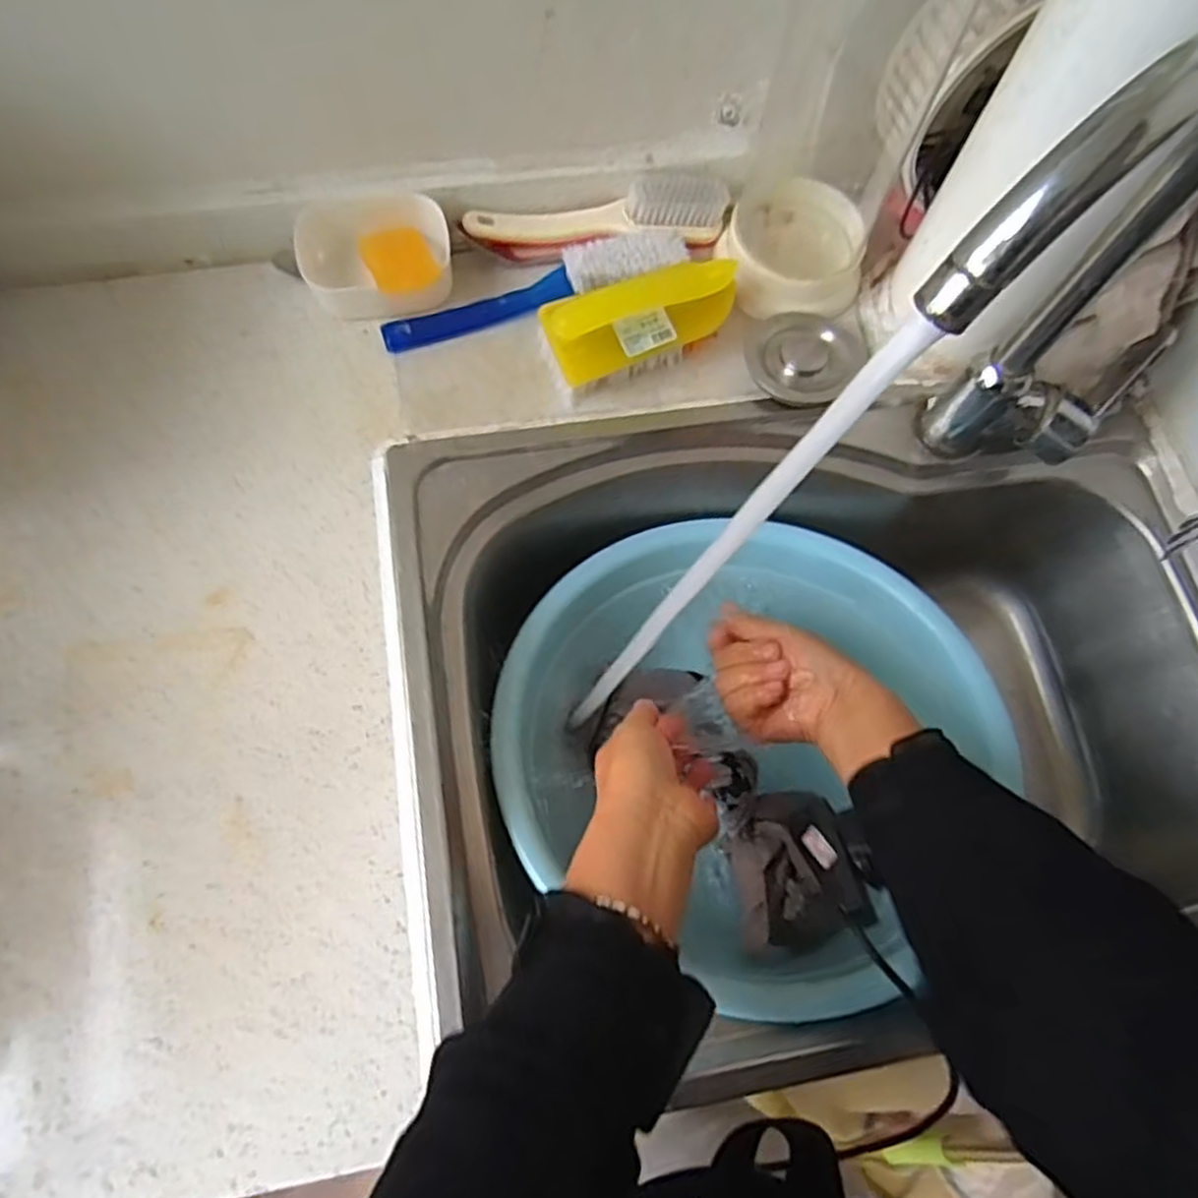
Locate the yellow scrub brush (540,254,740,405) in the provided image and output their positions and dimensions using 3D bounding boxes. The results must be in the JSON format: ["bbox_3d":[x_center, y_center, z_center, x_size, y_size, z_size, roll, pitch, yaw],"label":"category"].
[{"bbox_3d":[0.029,-0.193,0.535,0.135,0.056,0.055,-21,73,-9],"label":"yellow scrub brush"}]

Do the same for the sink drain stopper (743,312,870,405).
[{"bbox_3d":[0.147,-0.175,0.557,0.079,0.019,0.068,33,73,8],"label":"sink drain stopper"}]

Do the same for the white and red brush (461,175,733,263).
[{"bbox_3d":[0.000,-0.285,0.582,0.200,0.043,0.046,-10,72,-6],"label":"white and red brush"}]

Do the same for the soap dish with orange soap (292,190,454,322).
[{"bbox_3d":[-0.162,-0.245,0.556,0.109,0.046,0.089,-8,72,-5],"label":"soap dish with orange soap"}]

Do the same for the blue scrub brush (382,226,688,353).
[{"bbox_3d":[-0.046,-0.231,0.564,0.231,0.032,0.041,-18,73,-9],"label":"blue scrub brush"}]

